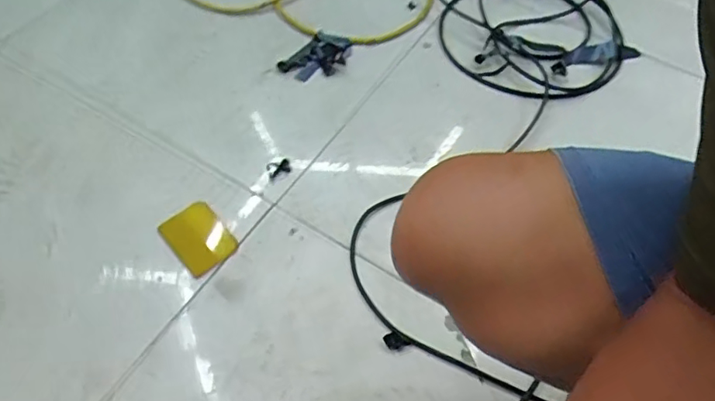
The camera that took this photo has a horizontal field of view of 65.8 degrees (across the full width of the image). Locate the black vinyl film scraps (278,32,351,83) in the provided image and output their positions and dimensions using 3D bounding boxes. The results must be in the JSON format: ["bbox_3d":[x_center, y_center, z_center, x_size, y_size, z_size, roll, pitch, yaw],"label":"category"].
[{"bbox_3d":[-0.071,-0.244,0.939,0.093,0.028,0.118,34,64,19],"label":"black vinyl film scraps"}]

